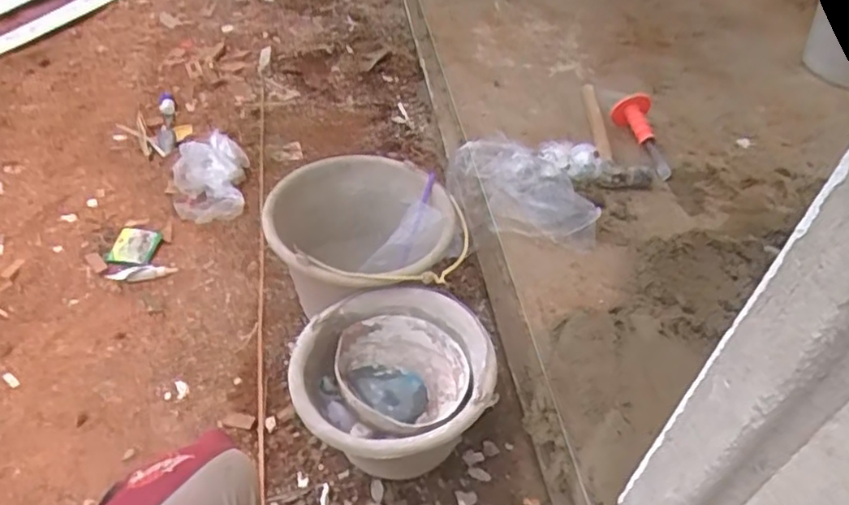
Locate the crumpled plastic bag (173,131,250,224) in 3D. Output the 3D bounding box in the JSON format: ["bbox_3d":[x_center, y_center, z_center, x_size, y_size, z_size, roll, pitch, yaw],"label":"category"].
[{"bbox_3d":[-0.418,-0.147,1.265,0.139,0.098,0.185,2,44,-6],"label":"crumpled plastic bag"}]

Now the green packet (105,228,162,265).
[{"bbox_3d":[-0.526,-0.012,1.178,0.071,0.013,0.076,13,58,-7],"label":"green packet"}]

